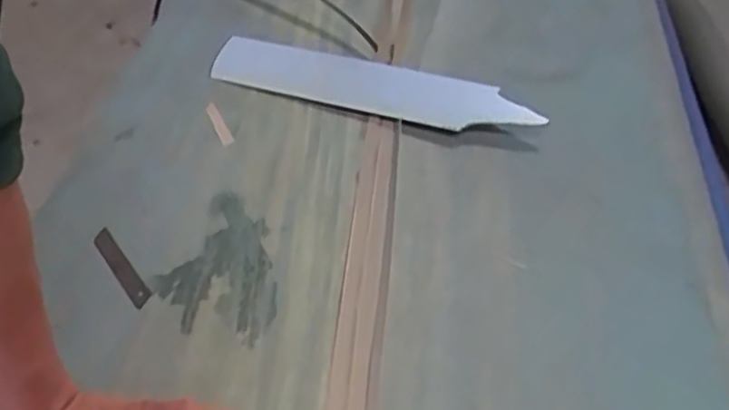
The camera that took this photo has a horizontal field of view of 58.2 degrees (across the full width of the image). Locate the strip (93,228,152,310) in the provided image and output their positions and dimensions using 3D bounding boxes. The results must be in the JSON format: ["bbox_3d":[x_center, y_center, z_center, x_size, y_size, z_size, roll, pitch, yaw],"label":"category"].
[{"bbox_3d":[-0.225,0.057,0.605,0.018,0.010,0.091,-30,56,-25],"label":"strip"}]

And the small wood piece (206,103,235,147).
[{"bbox_3d":[-0.164,-0.092,0.738,0.014,0.004,0.071,-19,53,-18],"label":"small wood piece"}]

